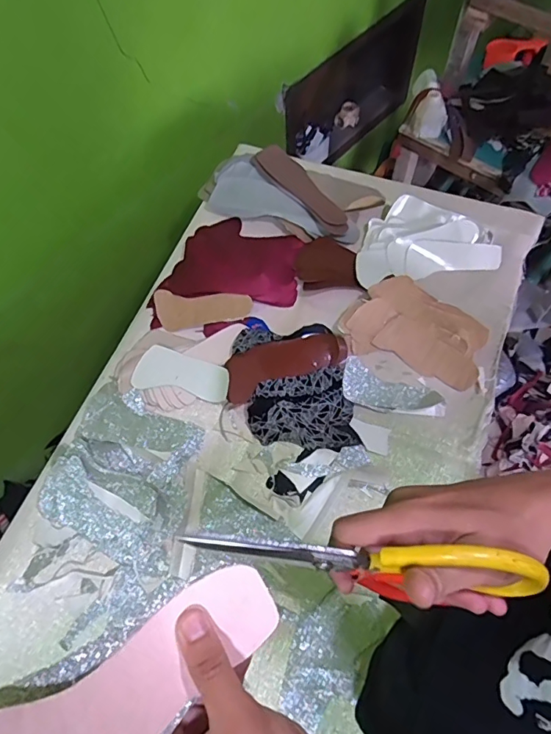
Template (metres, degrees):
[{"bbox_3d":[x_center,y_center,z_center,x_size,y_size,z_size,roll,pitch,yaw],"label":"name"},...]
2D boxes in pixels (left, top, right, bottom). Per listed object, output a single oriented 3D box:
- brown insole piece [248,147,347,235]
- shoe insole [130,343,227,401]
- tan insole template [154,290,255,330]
[{"bbox_3d":[0.056,-0.350,0.934,0.088,0.008,0.249,-37,74,-29],"label":"brown insole piece"},{"bbox_3d":[-0.150,0.015,0.768,0.155,0.007,0.072,18,83,12],"label":"shoe insole"},{"bbox_3d":[-0.126,-0.097,0.833,0.167,0.010,0.067,3,84,5],"label":"tan insole template"}]

